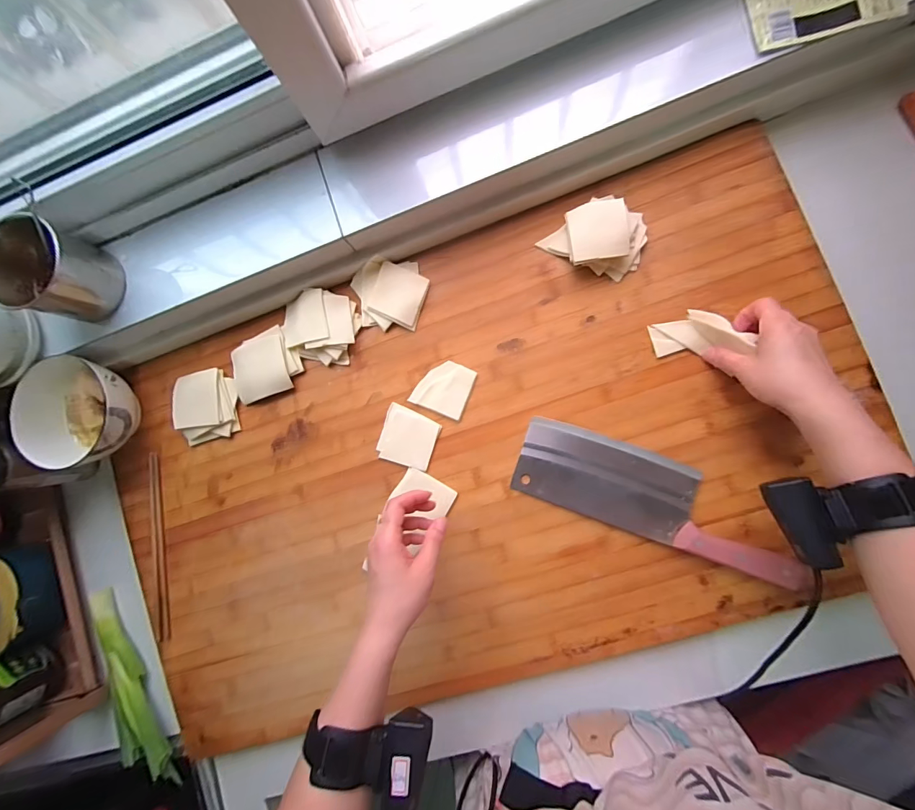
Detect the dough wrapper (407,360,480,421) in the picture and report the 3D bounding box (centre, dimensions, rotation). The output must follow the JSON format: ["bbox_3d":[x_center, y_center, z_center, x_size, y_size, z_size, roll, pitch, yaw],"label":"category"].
[{"bbox_3d":[-0.016,-0.021,0.466,0.061,0.004,0.059,22,90,9],"label":"dough wrapper"}]

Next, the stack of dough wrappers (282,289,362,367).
[{"bbox_3d":[-0.164,-0.094,0.483,0.090,0.020,0.080,15,89,9],"label":"stack of dough wrappers"}]

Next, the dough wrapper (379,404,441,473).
[{"bbox_3d":[-0.057,0.039,0.468,0.064,0.004,0.062,20,90,9],"label":"dough wrapper"}]

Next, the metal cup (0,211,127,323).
[{"bbox_3d":[-0.438,-0.143,0.447,0.088,0.091,0.088,0,87,8],"label":"metal cup"}]

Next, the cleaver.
[{"bbox_3d":[0.206,0.098,0.425,0.288,0.017,0.085,20,90,9],"label":"cleaver"}]

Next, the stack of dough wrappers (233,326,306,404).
[{"bbox_3d":[-0.233,-0.047,0.492,0.083,0.020,0.069,-26,83,6],"label":"stack of dough wrappers"}]

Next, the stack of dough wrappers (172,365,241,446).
[{"bbox_3d":[-0.308,0.002,0.499,0.075,0.020,0.082,-11,85,8],"label":"stack of dough wrappers"}]

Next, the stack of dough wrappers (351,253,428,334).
[{"bbox_3d":[-0.079,-0.130,0.477,0.084,0.016,0.080,2,87,8],"label":"stack of dough wrappers"}]

